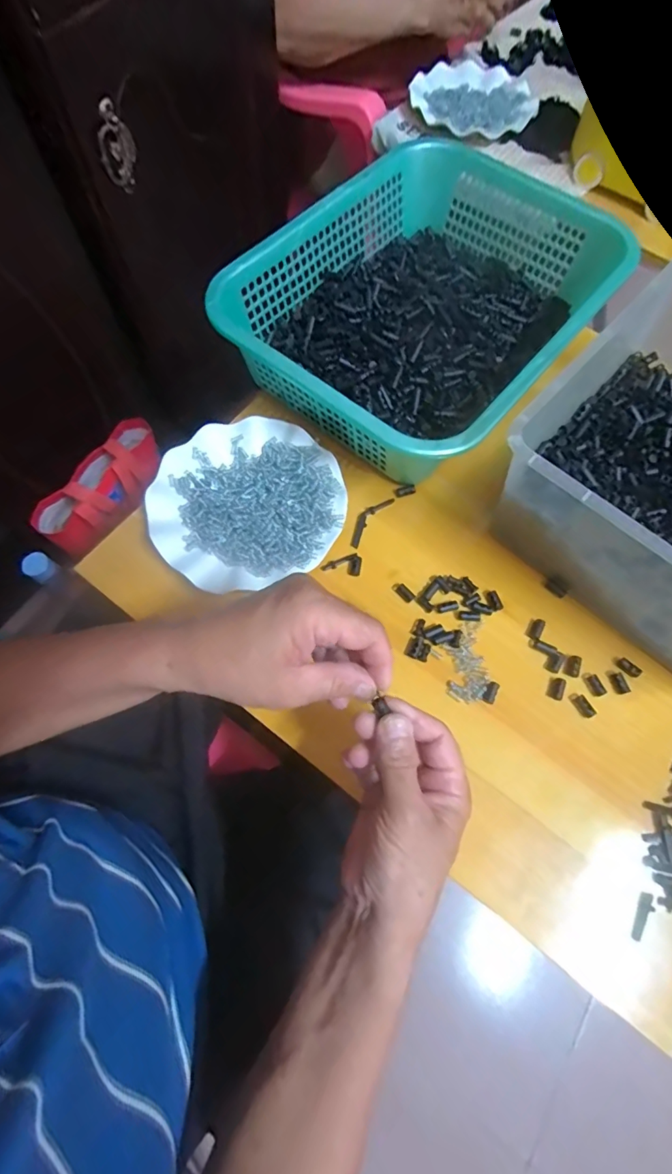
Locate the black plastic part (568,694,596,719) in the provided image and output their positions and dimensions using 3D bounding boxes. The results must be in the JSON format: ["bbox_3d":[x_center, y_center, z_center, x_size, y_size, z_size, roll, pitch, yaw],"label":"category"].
[{"bbox_3d":[0.213,0.102,0.415,0.012,0.004,0.023,-26,72,-12],"label":"black plastic part"}]

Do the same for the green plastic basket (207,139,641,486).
[{"bbox_3d":[0.100,-0.304,0.511,0.292,0.084,0.372,38,72,12],"label":"green plastic basket"}]

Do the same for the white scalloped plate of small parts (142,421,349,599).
[{"bbox_3d":[-0.085,-0.082,0.462,0.178,0.019,0.176,1,69,-2],"label":"white scalloped plate of small parts"}]

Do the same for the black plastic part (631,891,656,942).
[{"bbox_3d":[0.228,0.245,0.355,0.013,0.004,0.033,27,70,8],"label":"black plastic part"}]

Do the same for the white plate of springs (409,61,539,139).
[{"bbox_3d":[0.207,-0.747,0.731,0.185,0.021,0.179,4,68,-1],"label":"white plate of springs"}]

